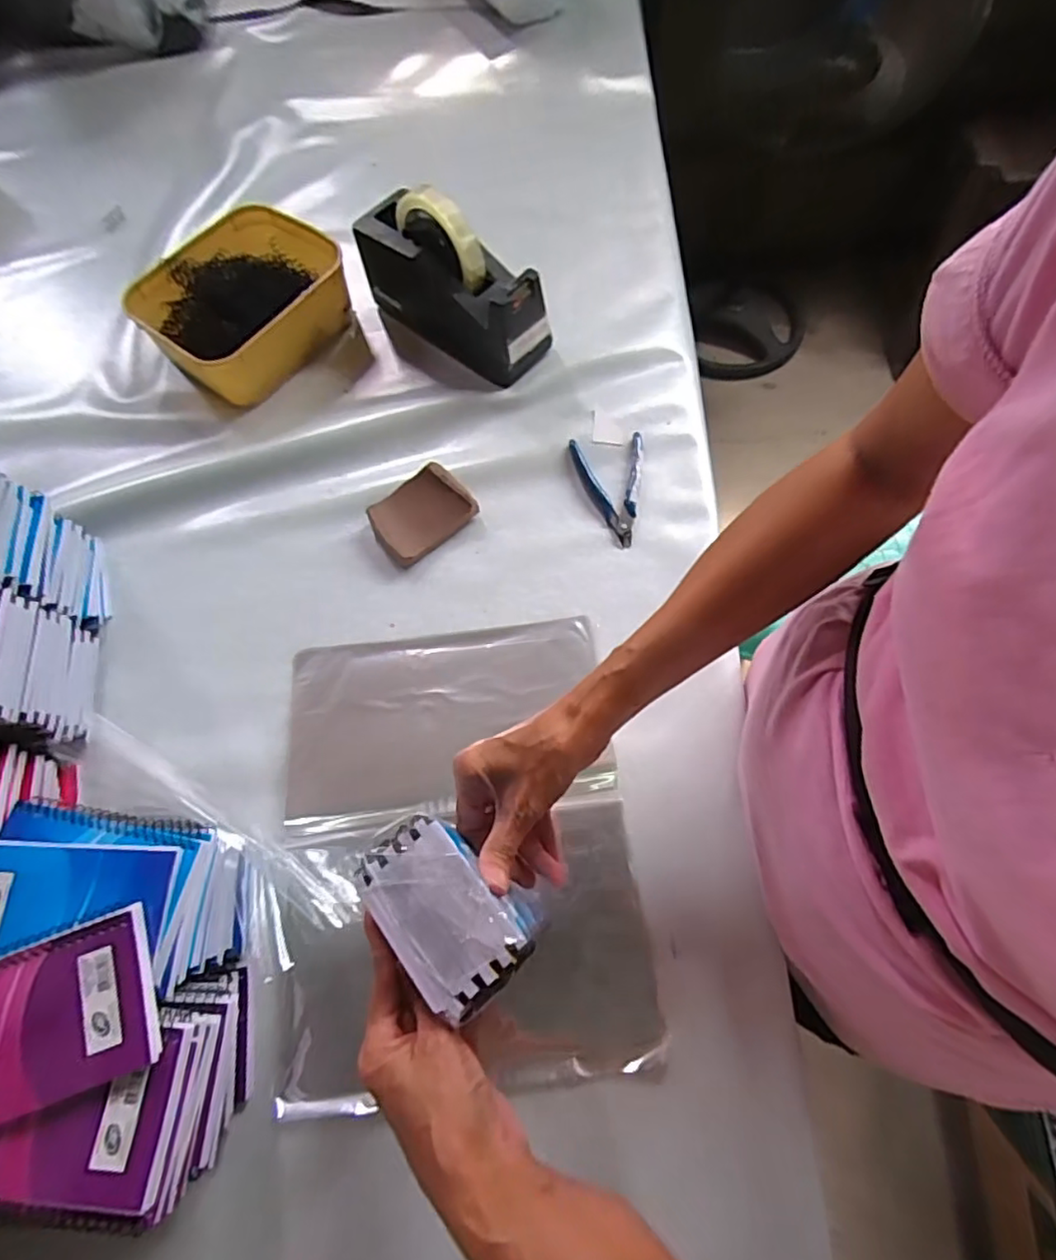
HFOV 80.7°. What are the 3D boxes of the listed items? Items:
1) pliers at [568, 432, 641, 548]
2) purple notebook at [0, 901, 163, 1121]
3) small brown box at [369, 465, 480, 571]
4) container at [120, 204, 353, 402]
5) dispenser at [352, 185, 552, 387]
[{"bbox_3d":[0.080,-0.131,0.574,0.066,0.015,0.112,-6,67,0],"label":"pliers"},{"bbox_3d":[-0.277,0.216,0.341,0.135,0.015,0.081,-18,65,-6],"label":"purple notebook"},{"bbox_3d":[-0.098,-0.105,0.569,0.088,0.024,0.066,-40,70,-13],"label":"small brown box"},{"bbox_3d":[-0.295,-0.341,0.652,0.168,0.064,0.195,32,72,15],"label":"container"},{"bbox_3d":[-0.076,-0.347,0.616,0.204,0.119,0.066,37,73,17],"label":"dispenser"}]

